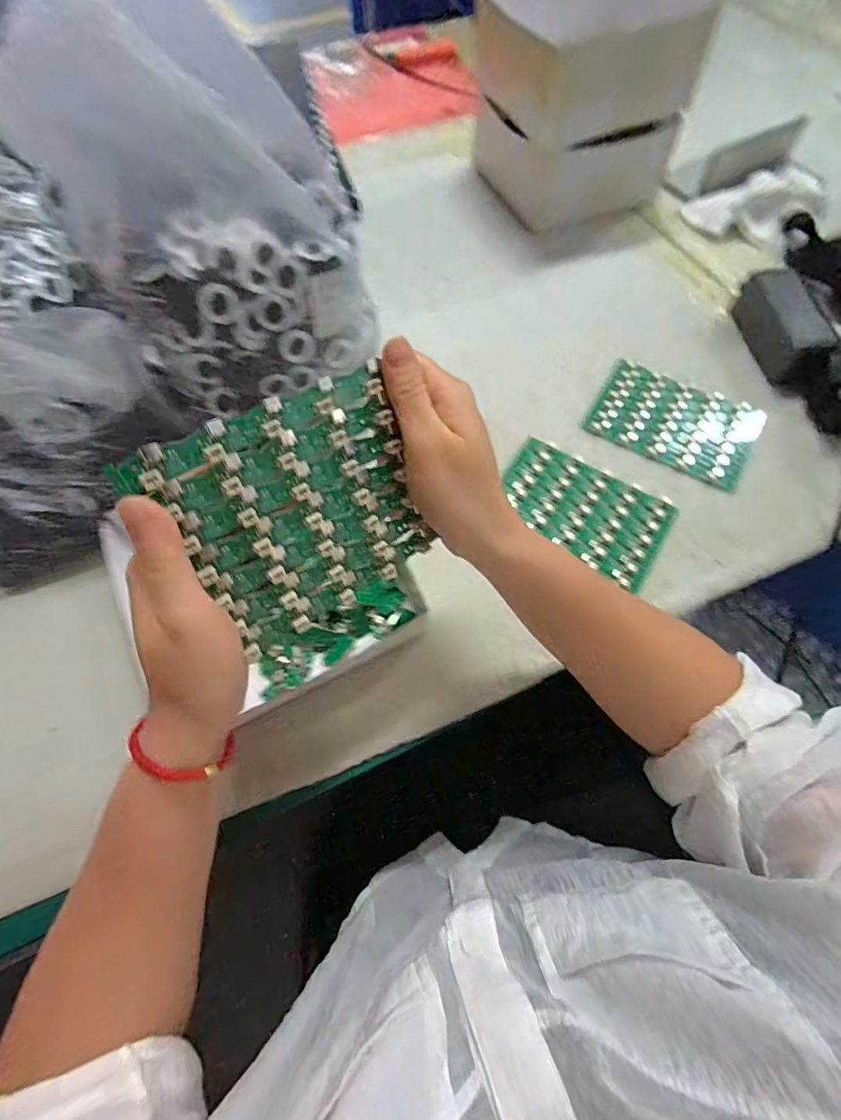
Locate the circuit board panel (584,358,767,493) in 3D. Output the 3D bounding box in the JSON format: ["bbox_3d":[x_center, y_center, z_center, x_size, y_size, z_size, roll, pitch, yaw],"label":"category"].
[{"bbox_3d":[0.269,-0.150,0.525,0.159,0.011,0.113,28,69,13],"label":"circuit board panel"}]

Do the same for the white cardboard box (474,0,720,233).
[{"bbox_3d":[0.202,-0.576,0.637,0.200,0.181,0.180,-21,66,-11],"label":"white cardboard box"}]

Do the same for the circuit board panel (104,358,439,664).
[{"bbox_3d":[-0.062,-0.024,0.267,0.130,0.116,0.010,-31,28,-23],"label":"circuit board panel"}]

